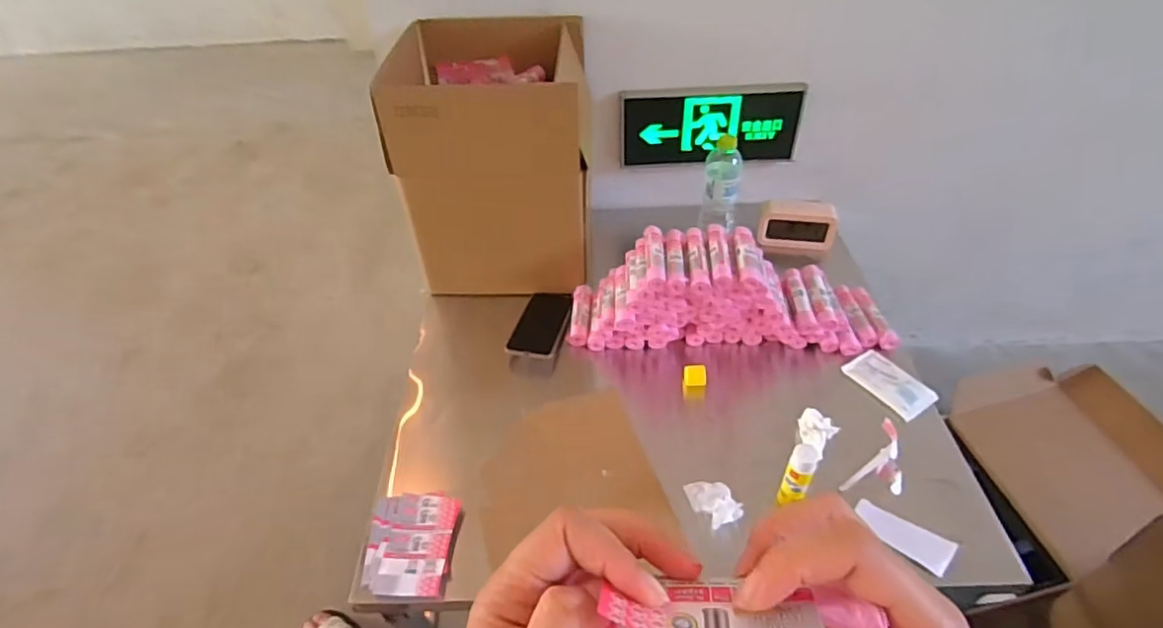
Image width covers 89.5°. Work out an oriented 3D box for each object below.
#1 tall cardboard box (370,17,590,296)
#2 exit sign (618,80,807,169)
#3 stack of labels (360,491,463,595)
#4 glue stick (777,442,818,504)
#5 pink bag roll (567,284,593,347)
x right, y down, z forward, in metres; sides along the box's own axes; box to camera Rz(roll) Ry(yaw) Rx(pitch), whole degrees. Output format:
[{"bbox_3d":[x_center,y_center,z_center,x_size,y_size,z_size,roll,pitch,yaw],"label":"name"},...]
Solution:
[{"bbox_3d":[-0.150,-0.271,1.017,0.305,0.349,0.300,-2,43,1],"label":"tall cardboard box"},{"bbox_3d":[0.246,-0.354,1.123,0.340,0.148,0.032,-2,43,1],"label":"exit sign"},{"bbox_3d":[-0.209,0.280,0.722,0.104,0.017,0.130,-1,43,2],"label":"stack of labels"},{"bbox_3d":[0.264,0.198,0.717,0.028,0.101,0.022,10,44,13],"label":"glue stick"},{"bbox_3d":[0.000,0.001,1.030,0.036,0.023,0.128,2,43,5],"label":"pink bag roll"}]

